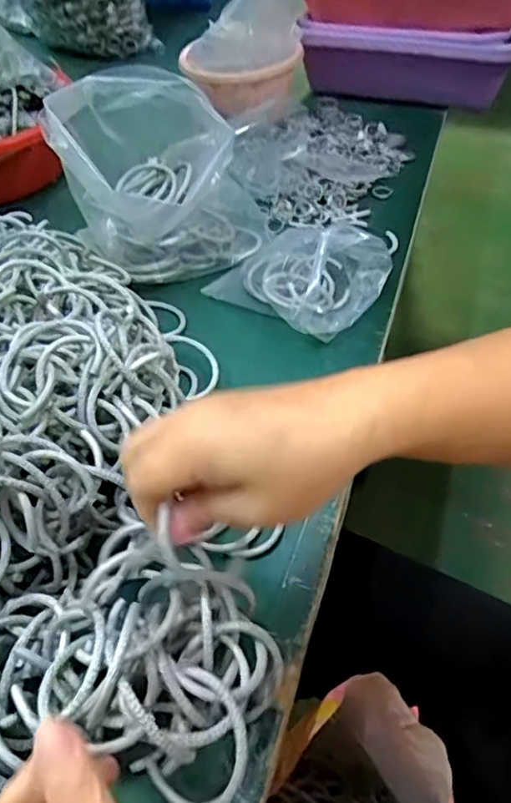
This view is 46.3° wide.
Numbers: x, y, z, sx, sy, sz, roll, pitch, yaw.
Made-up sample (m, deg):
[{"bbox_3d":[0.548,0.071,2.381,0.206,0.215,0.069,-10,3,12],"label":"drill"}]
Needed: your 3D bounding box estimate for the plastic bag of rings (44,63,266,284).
[{"bbox_3d":[-0.081,-0.202,0.542,0.129,0.153,0.148,26,57,24],"label":"plastic bag of rings"}]

